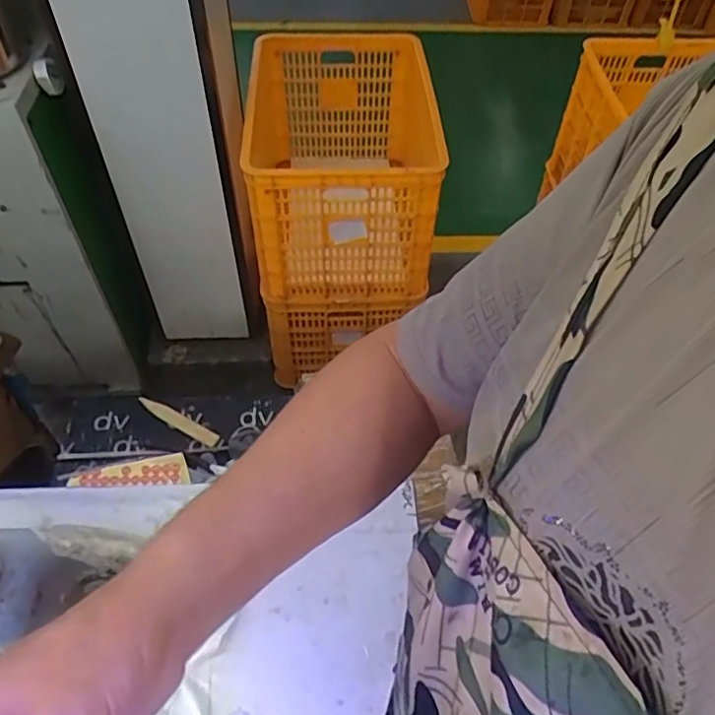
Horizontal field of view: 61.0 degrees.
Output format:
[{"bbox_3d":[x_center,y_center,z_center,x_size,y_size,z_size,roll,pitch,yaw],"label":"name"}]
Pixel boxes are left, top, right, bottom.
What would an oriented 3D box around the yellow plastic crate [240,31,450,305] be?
[{"bbox_3d":[-0.025,-0.508,1.596,0.502,0.416,0.668,-1,52,-3],"label":"yellow plastic crate"}]

